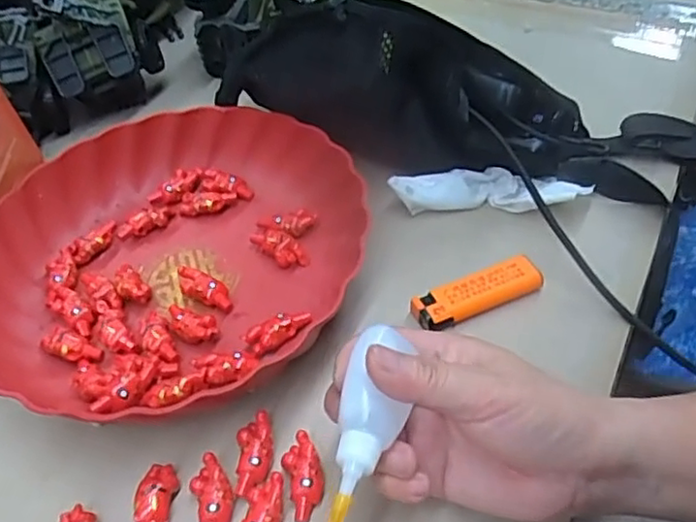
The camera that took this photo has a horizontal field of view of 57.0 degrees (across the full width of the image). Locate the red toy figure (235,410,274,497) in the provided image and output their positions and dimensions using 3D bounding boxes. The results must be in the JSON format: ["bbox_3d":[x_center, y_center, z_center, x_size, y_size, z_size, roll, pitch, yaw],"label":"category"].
[{"bbox_3d":[-0.048,0.101,0.332,0.018,0.013,0.040,-3,50,0],"label":"red toy figure"}]

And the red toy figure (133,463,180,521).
[{"bbox_3d":[-0.096,0.120,0.319,0.017,0.013,0.039,1,50,3],"label":"red toy figure"}]

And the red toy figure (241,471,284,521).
[{"bbox_3d":[-0.041,0.123,0.307,0.019,0.011,0.041,6,50,8],"label":"red toy figure"}]

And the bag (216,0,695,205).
[{"bbox_3d":[0.090,-0.096,0.442,0.353,0.109,0.080,13,50,-6],"label":"bag"}]

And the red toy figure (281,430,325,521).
[{"bbox_3d":[-0.022,0.107,0.320,0.018,0.011,0.040,-13,51,-9],"label":"red toy figure"}]

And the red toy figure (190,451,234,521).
[{"bbox_3d":[-0.066,0.118,0.317,0.019,0.012,0.041,-18,51,-12],"label":"red toy figure"}]

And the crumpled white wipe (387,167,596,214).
[{"bbox_3d":[0.097,-0.048,0.441,0.132,0.026,0.035,2,50,4],"label":"crumpled white wipe"}]

